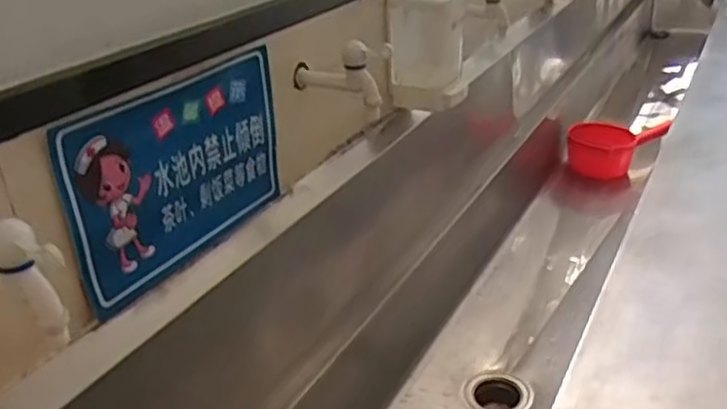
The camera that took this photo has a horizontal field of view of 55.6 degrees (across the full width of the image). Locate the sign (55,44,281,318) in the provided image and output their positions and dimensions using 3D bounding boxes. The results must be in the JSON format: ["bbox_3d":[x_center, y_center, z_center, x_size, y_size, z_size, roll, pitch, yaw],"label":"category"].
[{"bbox_3d":[-0.190,-0.035,0.743,0.011,0.199,0.301,12,30,27],"label":"sign"}]

